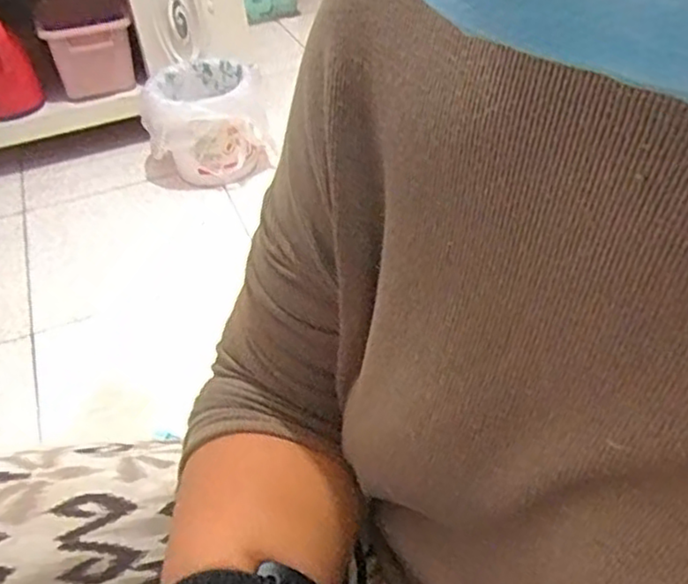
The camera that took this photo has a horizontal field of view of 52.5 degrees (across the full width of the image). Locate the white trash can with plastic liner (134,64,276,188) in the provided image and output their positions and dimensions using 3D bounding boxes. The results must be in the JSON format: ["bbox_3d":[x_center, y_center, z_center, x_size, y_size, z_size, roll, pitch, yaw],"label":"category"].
[{"bbox_3d":[-0.279,-0.362,1.488,0.212,0.183,0.217,-3,40,2],"label":"white trash can with plastic liner"}]

